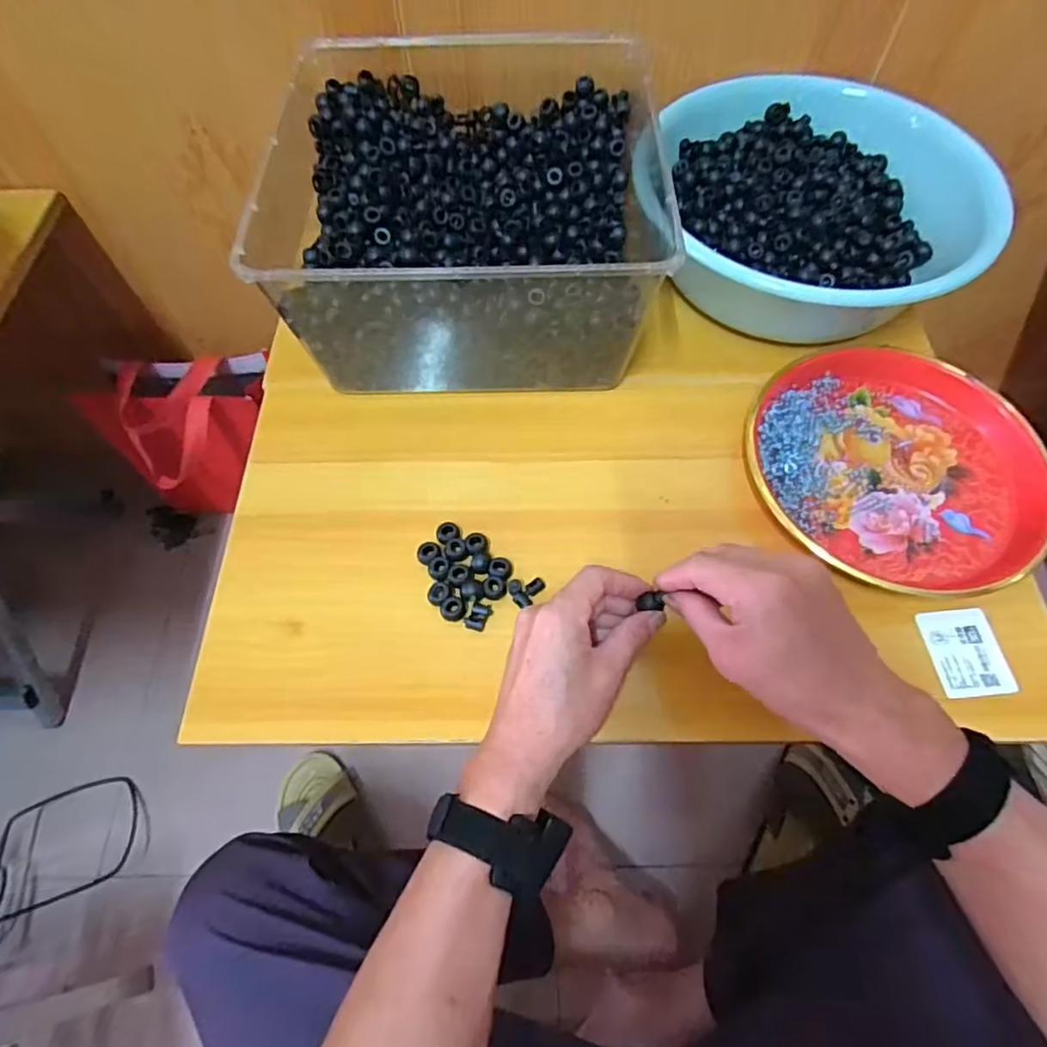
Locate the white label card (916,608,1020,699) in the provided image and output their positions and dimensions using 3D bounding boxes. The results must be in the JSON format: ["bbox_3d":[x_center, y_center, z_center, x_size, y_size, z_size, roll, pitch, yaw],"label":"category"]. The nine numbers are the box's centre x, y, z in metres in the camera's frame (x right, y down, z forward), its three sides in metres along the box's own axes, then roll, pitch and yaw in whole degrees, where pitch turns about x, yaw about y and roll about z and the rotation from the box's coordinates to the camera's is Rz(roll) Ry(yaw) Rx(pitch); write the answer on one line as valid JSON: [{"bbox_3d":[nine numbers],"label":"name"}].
[{"bbox_3d":[0.303,0.088,0.416,0.049,0.004,0.059,-6,64,0],"label":"white label card"}]

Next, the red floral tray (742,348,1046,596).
[{"bbox_3d":[0.284,-0.050,0.470,0.215,0.033,0.205,12,63,7],"label":"red floral tray"}]

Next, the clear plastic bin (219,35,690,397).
[{"bbox_3d":[-0.045,-0.268,0.527,0.295,0.132,0.311,-2,62,0],"label":"clear plastic bin"}]

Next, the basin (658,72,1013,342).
[{"bbox_3d":[0.259,-0.287,0.542,0.241,0.102,0.239,0,62,1],"label":"basin"}]

